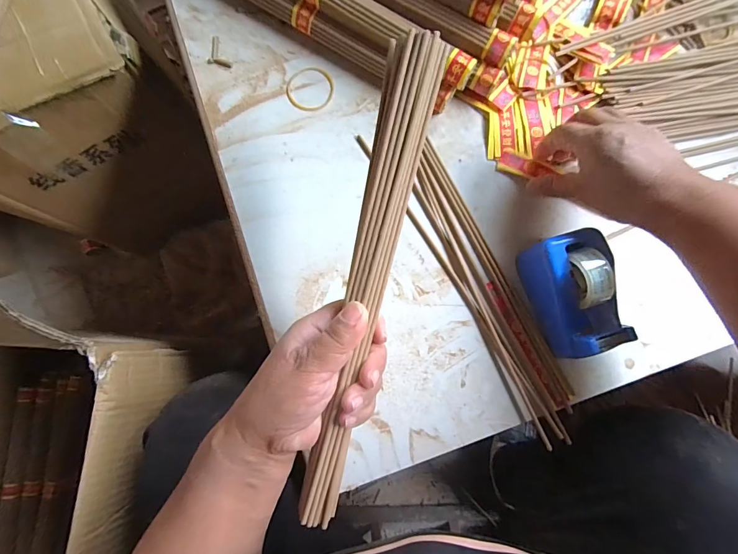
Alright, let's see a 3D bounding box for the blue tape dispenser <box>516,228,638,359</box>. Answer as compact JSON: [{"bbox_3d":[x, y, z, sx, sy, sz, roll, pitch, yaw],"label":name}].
[{"bbox_3d":[0.171,0.015,0.309,0.056,0.058,0.099,-14,82,-3],"label":"blue tape dispenser"}]

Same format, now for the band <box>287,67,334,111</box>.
[{"bbox_3d":[-0.057,-0.182,0.364,0.045,0.004,0.046,-3,82,-2],"label":"band"}]

